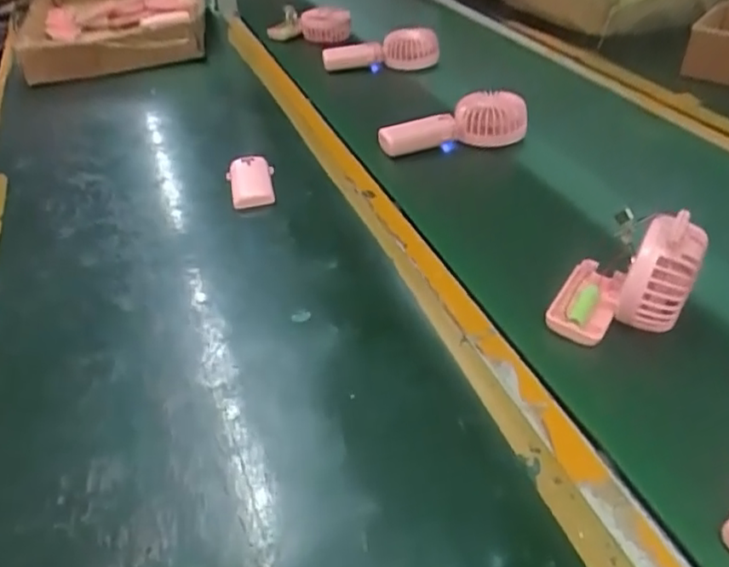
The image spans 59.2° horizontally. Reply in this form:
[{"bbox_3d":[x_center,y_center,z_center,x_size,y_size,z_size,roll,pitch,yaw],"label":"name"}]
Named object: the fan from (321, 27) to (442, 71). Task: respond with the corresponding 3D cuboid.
[{"bbox_3d":[0.027,-0.351,0.975,0.180,0.057,0.067,-4,37,-6],"label":"fan"}]

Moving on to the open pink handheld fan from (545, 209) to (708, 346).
[{"bbox_3d":[0.202,-0.002,0.498,0.089,0.111,0.083,20,43,27],"label":"open pink handheld fan"}]

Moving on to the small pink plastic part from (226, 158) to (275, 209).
[{"bbox_3d":[-0.123,-0.109,0.686,0.049,0.023,0.071,-7,38,-5],"label":"small pink plastic part"}]

